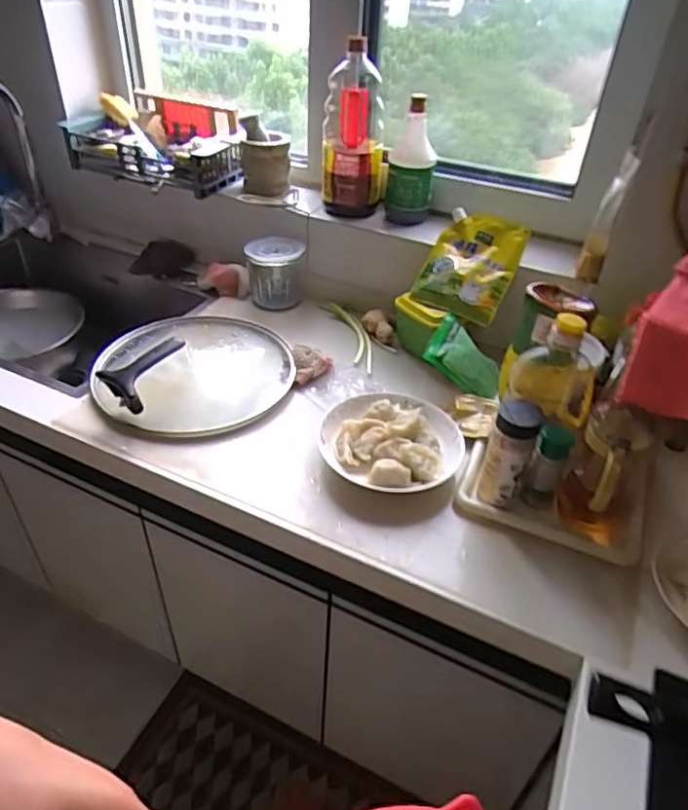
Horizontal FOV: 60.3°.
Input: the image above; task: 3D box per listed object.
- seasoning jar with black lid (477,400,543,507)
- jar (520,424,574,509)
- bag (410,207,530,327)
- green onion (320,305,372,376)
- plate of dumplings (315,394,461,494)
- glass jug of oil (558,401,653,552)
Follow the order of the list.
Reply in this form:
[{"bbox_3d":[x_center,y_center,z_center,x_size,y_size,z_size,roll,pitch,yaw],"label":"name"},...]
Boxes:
[{"bbox_3d":[0.212,0.058,0.762,0.050,0.132,0.054,17,39,15],"label":"seasoning jar with black lid"},{"bbox_3d":[0.264,0.080,0.773,0.041,0.104,0.050,20,40,19],"label":"jar"},{"bbox_3d":[0.221,-0.244,1.043,0.154,0.193,0.044,22,-3,8],"label":"bag"},{"bbox_3d":[0.015,-0.141,1.146,0.051,0.017,0.256,-10,40,-19],"label":"green onion"},{"bbox_3d":[0.070,0.053,0.867,0.202,0.043,0.192,3,38,-3],"label":"plate of dumplings"},{"bbox_3d":[0.330,0.089,0.745,0.092,0.156,0.086,29,44,28],"label":"glass jug of oil"}]

